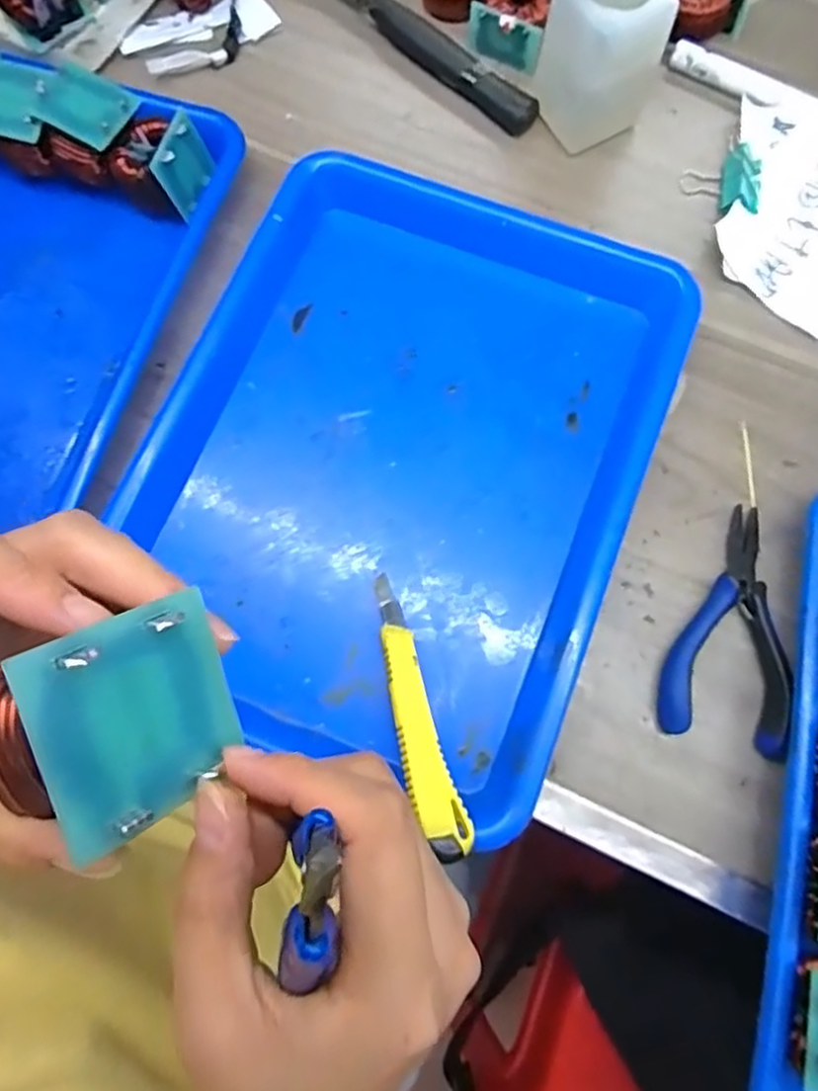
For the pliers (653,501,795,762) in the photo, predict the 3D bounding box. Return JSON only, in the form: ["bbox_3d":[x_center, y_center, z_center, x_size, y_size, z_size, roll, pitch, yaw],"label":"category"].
[{"bbox_3d":[0.167,0.039,0.344,0.061,0.023,0.125,10,79,3],"label":"pliers"}]

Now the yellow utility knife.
[{"bbox_3d":[0.002,0.077,0.324,0.021,0.005,0.138,-15,59,-2],"label":"yellow utility knife"}]

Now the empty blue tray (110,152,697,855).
[{"bbox_3d":[-0.005,-0.050,0.369,0.255,0.037,0.327,19,79,5],"label":"empty blue tray"}]

